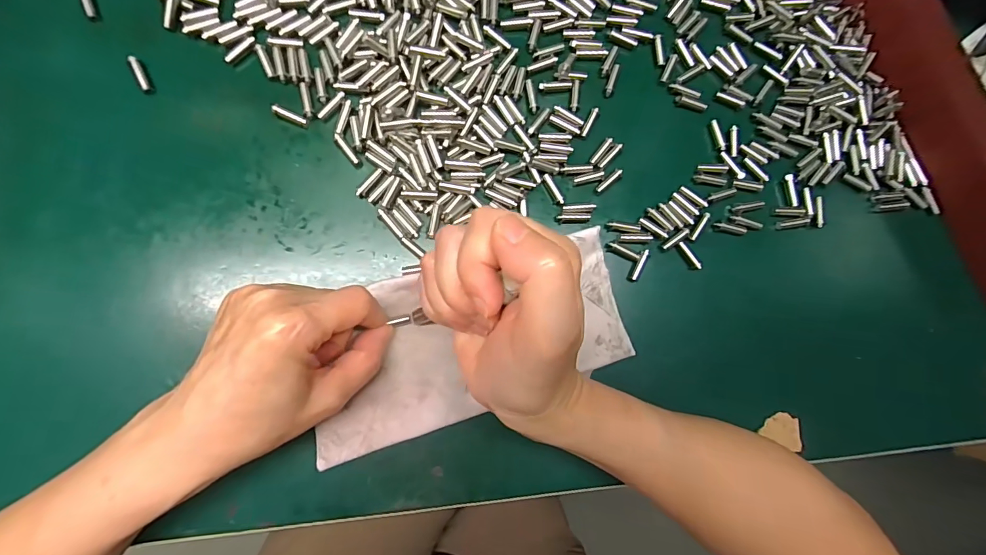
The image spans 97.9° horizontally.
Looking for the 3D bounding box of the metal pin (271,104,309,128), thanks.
[{"bbox_3d":[-0.119,-0.095,0.252,0.022,0.004,0.006,24,84,-4],"label":"metal pin"}]

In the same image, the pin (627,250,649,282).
[{"bbox_3d":[0.091,-0.008,0.265,0.005,0.004,0.021,28,84,-4],"label":"pin"}]

